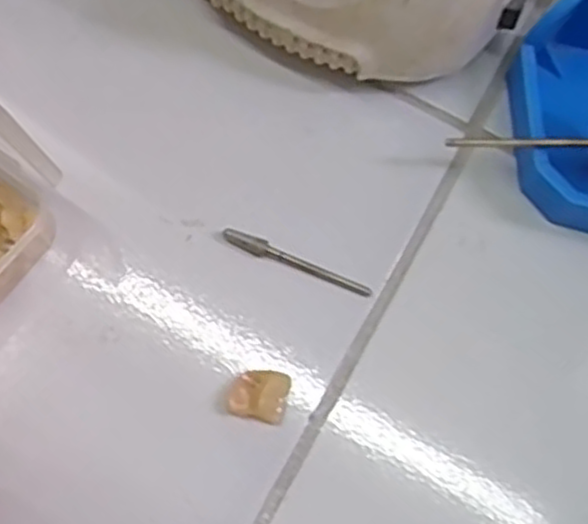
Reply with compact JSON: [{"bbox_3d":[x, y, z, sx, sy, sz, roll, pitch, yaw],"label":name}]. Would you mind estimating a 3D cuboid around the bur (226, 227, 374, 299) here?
[{"bbox_3d":[0.001,0.000,0.210,0.043,0.006,0.004,21,74,4],"label":"bur"}]

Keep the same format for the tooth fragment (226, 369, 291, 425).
[{"bbox_3d":[-0.009,0.035,0.198,0.015,0.009,0.013,12,75,2],"label":"tooth fragment"}]

